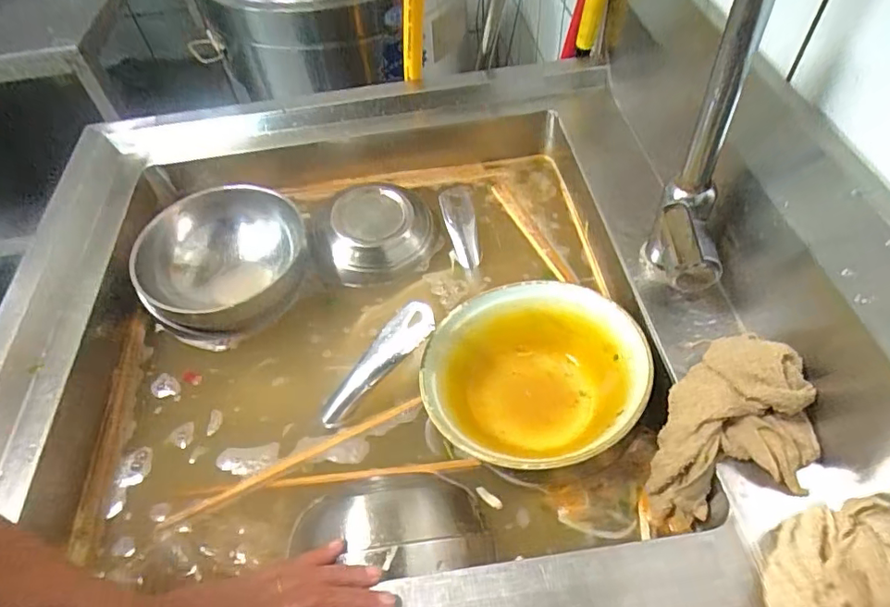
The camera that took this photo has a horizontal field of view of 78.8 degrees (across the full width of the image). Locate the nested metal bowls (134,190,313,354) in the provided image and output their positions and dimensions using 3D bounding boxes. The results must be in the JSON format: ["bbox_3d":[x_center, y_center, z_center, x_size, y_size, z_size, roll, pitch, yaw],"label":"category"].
[{"bbox_3d":[-0.235,-0.046,0.585,0.155,0.075,0.172,10,54,12],"label":"nested metal bowls"}]

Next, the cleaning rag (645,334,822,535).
[{"bbox_3d":[0.202,0.094,0.413,0.107,0.124,0.113,-11,52,-4],"label":"cleaning rag"}]

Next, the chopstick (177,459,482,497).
[{"bbox_3d":[-0.100,0.151,0.470,0.257,0.009,0.012,-5,52,1],"label":"chopstick"}]

